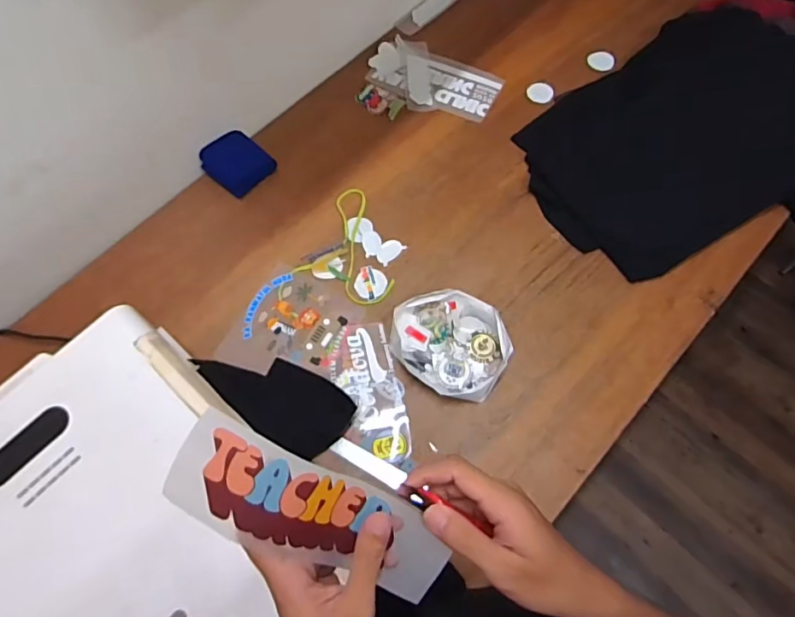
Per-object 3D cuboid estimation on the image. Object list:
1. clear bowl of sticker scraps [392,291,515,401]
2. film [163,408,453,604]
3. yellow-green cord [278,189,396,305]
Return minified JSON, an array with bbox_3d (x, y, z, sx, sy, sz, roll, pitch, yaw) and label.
[{"bbox_3d":[0.086,0.055,0.855,0.194,0.043,0.162,28,71,14],"label":"clear bowl of sticker scraps"},{"bbox_3d":[-0.049,0.133,0.331,0.188,0.031,0.060,32,69,-18],"label":"film"},{"bbox_3d":[-0.081,-0.096,0.951,0.189,0.007,0.264,25,71,13],"label":"yellow-green cord"}]

